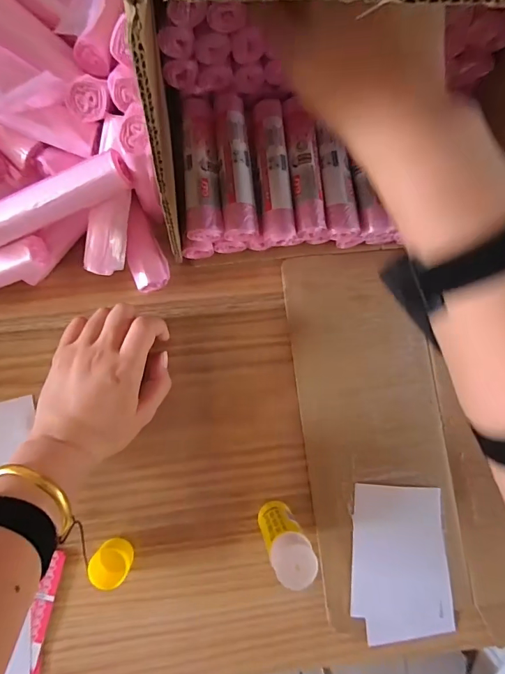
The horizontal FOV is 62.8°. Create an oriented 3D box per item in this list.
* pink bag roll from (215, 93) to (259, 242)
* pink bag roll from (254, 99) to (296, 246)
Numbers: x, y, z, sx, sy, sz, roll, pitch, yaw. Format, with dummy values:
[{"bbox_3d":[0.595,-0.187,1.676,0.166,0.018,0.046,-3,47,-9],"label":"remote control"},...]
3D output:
[{"bbox_3d":[-0.014,-0.145,0.356,0.027,0.027,0.123,-4,83,-6],"label":"pink bag roll"},{"bbox_3d":[0.018,-0.139,0.349,0.025,0.021,0.116,-6,83,-6],"label":"pink bag roll"}]

